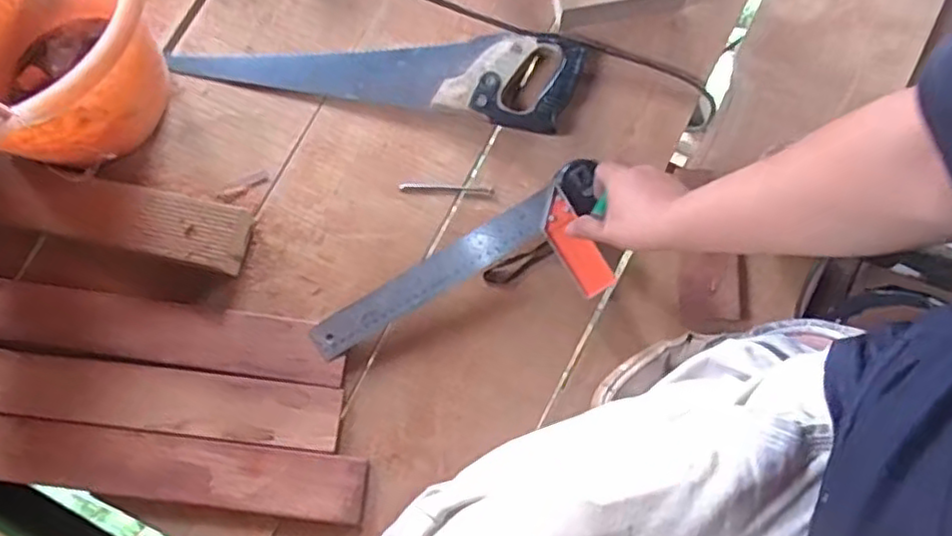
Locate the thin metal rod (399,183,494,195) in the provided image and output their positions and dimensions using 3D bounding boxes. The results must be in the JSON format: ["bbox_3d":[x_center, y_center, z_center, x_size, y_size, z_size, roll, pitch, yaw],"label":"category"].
[{"bbox_3d":[-0.033,-0.090,0.747,0.104,0.004,0.008,4,79,0],"label":"thin metal rod"}]

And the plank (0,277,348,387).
[{"bbox_3d":[-0.417,0.055,0.713,0.551,0.009,0.068,7,79,1],"label":"plank"}]

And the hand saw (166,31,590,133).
[{"bbox_3d":[-0.114,-0.242,0.767,0.469,0.029,0.111,11,79,2],"label":"hand saw"}]

